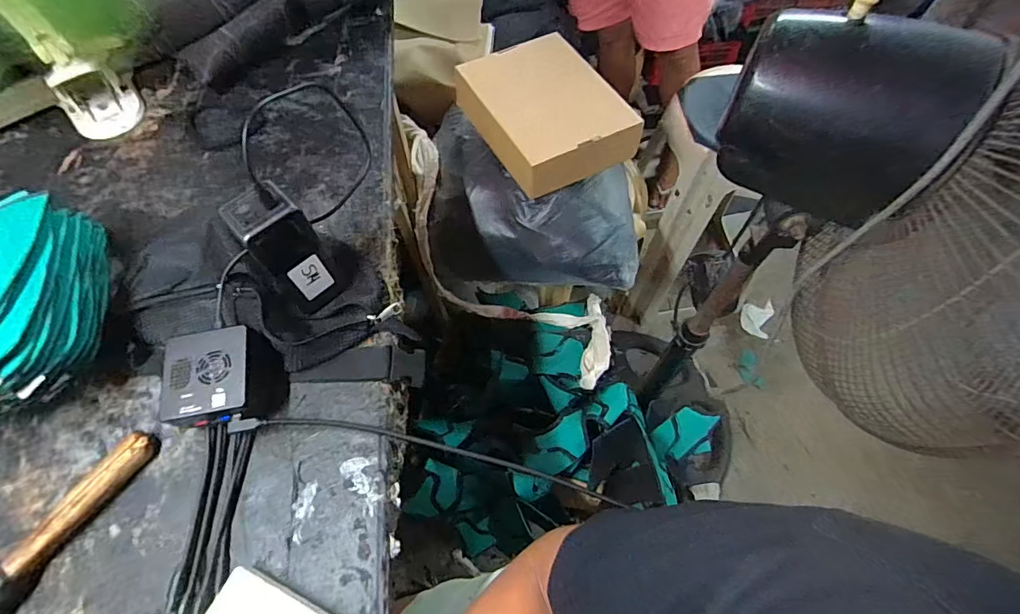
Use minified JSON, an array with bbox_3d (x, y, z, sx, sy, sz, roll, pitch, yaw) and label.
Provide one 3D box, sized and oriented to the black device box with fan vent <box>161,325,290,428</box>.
[{"bbox_3d":[-0.257,0.068,0.430,0.086,0.053,0.077,-6,62,-2],"label":"black device box with fan vent"}]

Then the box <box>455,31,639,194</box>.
[{"bbox_3d":[0.059,-0.324,0.788,0.205,0.076,0.255,-26,64,-12],"label":"box"}]

